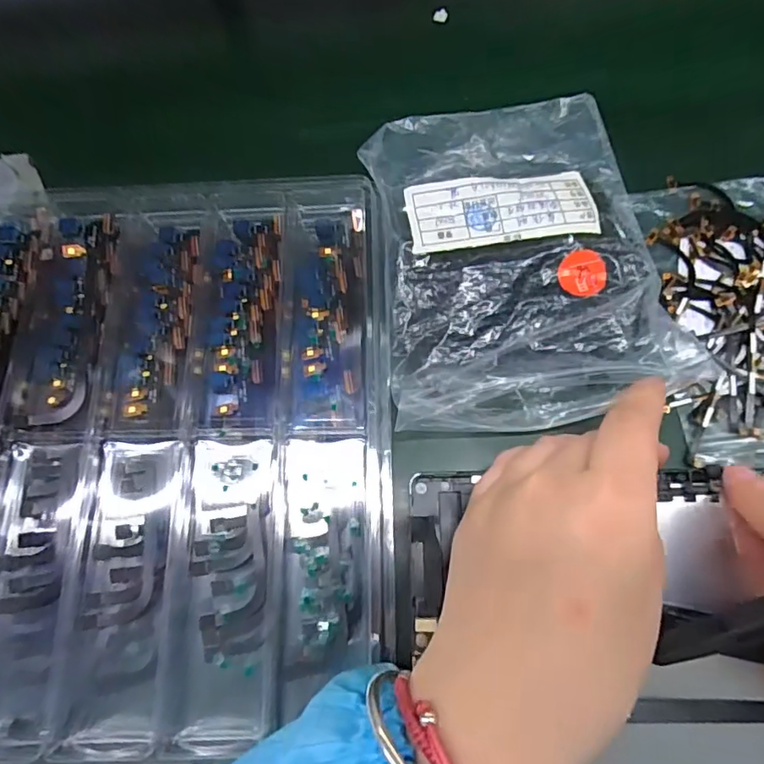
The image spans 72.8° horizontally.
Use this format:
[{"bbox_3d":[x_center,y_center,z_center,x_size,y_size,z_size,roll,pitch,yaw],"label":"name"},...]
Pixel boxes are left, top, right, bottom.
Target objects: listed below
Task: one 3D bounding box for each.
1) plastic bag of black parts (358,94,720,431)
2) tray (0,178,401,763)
[{"bbox_3d":[0.070,-0.067,0.259,0.140,0.028,0.171,-7,70,0],"label":"plastic bag of black parts"},{"bbox_3d":[-0.107,0.025,0.243,0.220,0.023,0.261,-3,70,2],"label":"tray"}]

